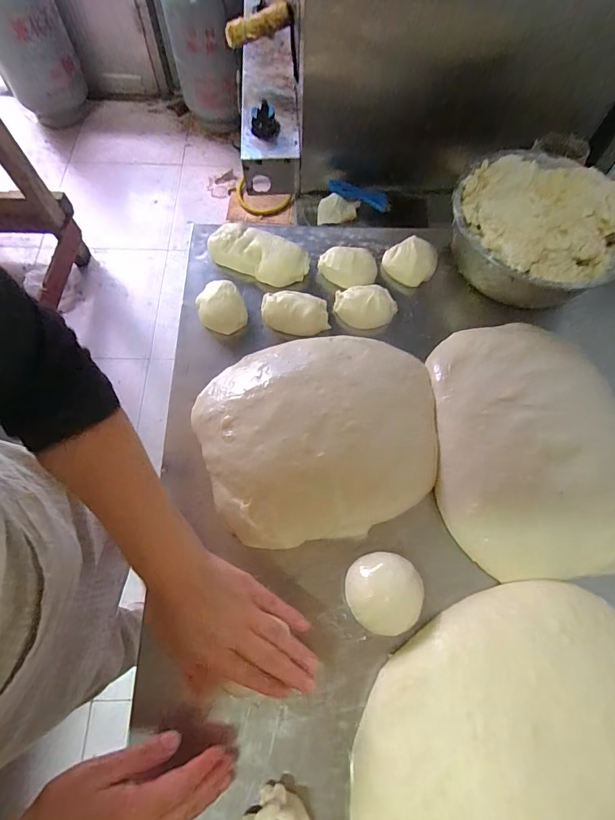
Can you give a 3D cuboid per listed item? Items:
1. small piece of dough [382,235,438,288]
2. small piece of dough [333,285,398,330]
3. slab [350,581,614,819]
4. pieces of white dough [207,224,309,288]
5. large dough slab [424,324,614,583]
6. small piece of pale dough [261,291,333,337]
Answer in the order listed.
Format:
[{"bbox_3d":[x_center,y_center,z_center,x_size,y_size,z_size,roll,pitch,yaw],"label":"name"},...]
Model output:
[{"bbox_3d":[0.150,-0.219,0.594,0.076,0.046,0.056,22,68,7],"label":"small piece of dough"},{"bbox_3d":[0.080,-0.145,0.556,0.081,0.034,0.051,-1,67,-3],"label":"small piece of dough"},{"bbox_3d":[0.185,0.311,0.346,0.300,0.052,0.246,-34,72,-15],"label":"slab"},{"bbox_3d":[-0.069,-0.225,0.577,0.144,0.031,0.060,22,68,7],"label":"pieces of white dough"},{"bbox_3d":[0.266,0.028,0.475,0.231,0.058,0.315,1,67,-2],"label":"large dough slab"},{"bbox_3d":[-0.017,-0.134,0.542,0.086,0.029,0.058,-1,67,-3],"label":"small piece of pale dough"}]

